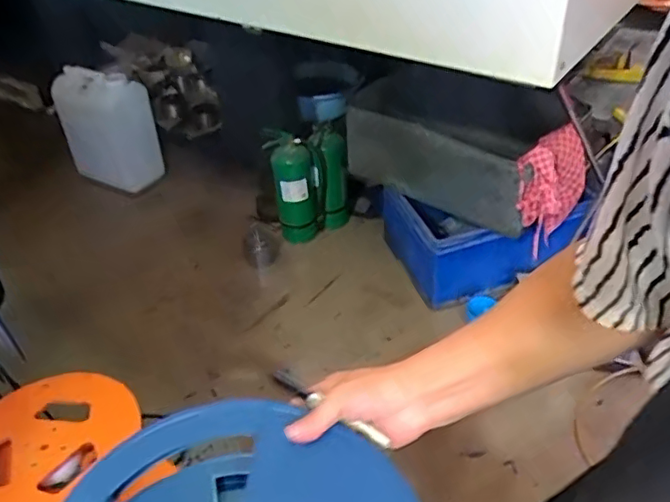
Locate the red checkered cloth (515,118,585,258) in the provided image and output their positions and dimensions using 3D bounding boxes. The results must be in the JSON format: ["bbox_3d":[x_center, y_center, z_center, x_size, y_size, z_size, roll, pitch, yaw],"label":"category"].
[{"bbox_3d":[0.528,-0.148,1.483,0.190,0.262,0.096,-34,46,-30],"label":"red checkered cloth"}]

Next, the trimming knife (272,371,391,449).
[{"bbox_3d":[-0.005,0.138,0.519,0.115,0.014,0.010,29,47,10],"label":"trimming knife"}]

